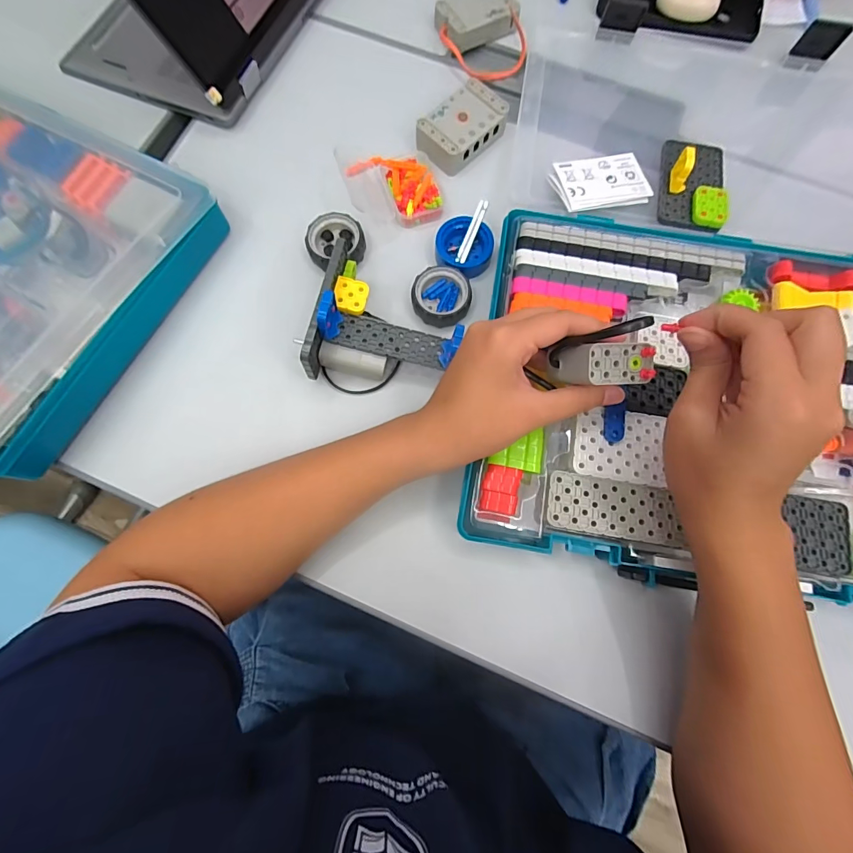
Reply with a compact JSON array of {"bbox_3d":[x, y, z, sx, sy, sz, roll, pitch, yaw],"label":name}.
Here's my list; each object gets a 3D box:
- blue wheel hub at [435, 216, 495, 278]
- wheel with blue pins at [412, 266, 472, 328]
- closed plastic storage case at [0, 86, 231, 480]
[{"bbox_3d":[0.033,-0.154,0.362,0.048,0.017,0.041,19,76,4],"label":"blue wheel hub"},{"bbox_3d":[0.013,-0.105,0.354,0.047,0.021,0.048,4,75,0],"label":"wheel with blue pins"},{"bbox_3d":[-0.387,-0.145,0.332,0.356,0.066,0.279,26,76,6],"label":"closed plastic storage case"}]

